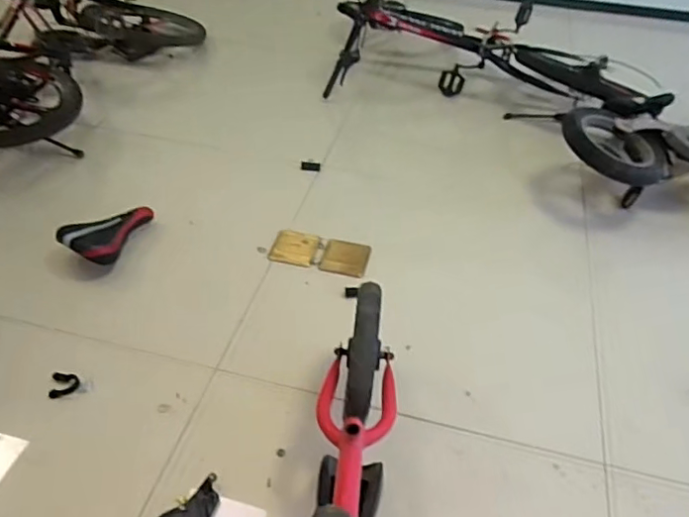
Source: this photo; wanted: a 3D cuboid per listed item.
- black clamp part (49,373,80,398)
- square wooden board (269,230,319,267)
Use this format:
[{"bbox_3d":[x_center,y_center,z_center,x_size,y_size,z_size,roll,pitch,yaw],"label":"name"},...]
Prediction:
[{"bbox_3d":[-0.568,0.257,1.140,0.051,0.016,0.051,-3,43,-4],"label":"black clamp part"},{"bbox_3d":[-0.132,-0.028,1.477,0.115,0.009,0.130,9,43,8],"label":"square wooden board"}]

